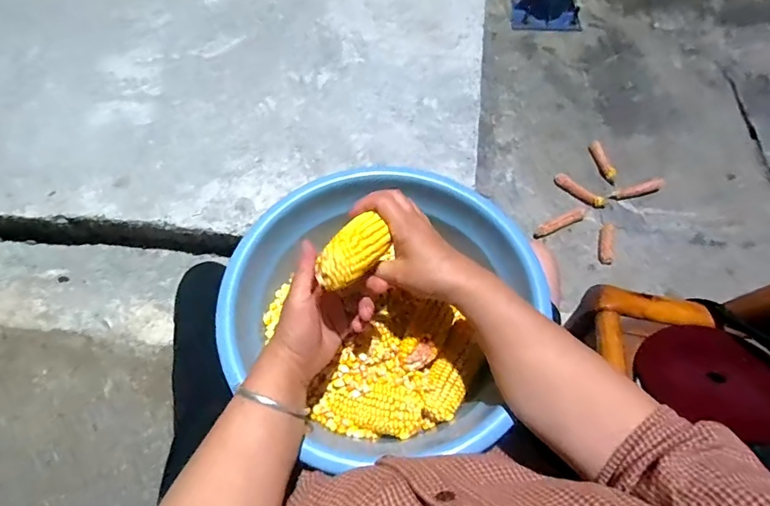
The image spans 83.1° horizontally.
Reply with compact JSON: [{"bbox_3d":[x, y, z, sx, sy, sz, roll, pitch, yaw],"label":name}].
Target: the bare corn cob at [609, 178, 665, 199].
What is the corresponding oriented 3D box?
[{"bbox_3d":[0.756,-0.188,1.281,0.178,0.034,0.040,-15,55,-10],"label":"bare corn cob"}]

